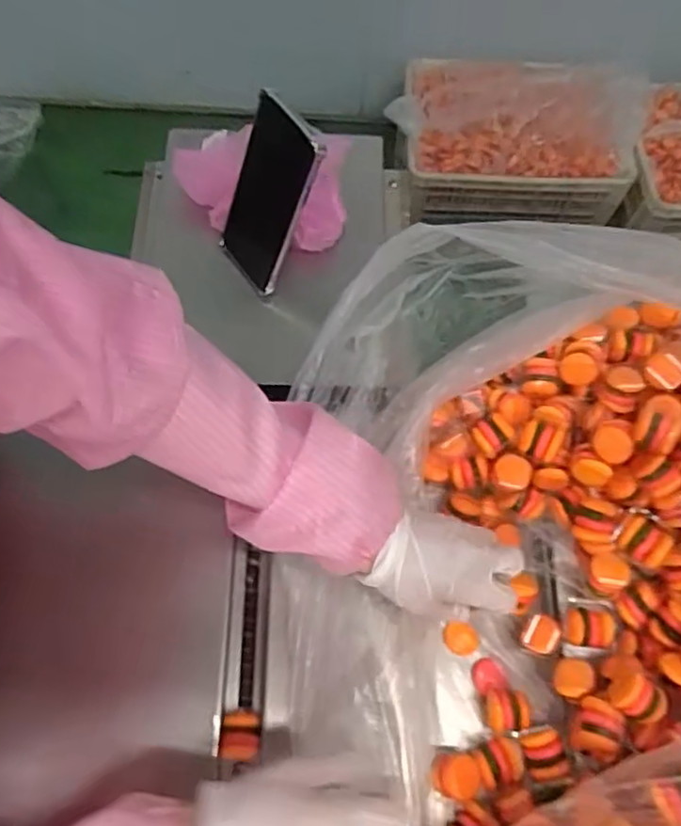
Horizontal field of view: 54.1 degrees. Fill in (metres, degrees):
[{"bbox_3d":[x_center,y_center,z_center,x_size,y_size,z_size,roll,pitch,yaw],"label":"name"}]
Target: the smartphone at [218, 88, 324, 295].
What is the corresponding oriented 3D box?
[{"bbox_3d":[-0.065,-0.182,0.580,0.011,0.173,0.081,-28,72,-34],"label":"smartphone"}]

